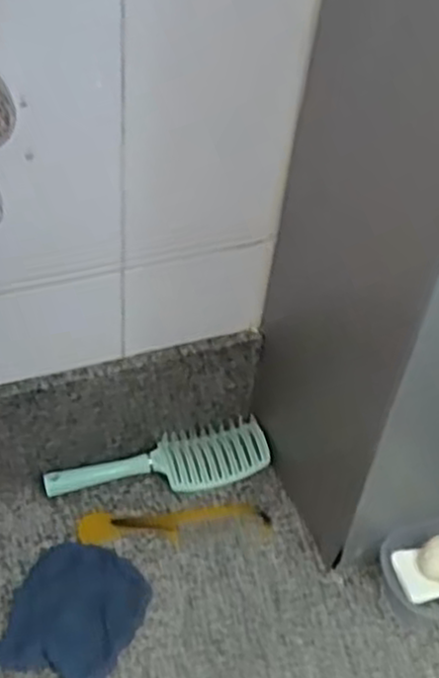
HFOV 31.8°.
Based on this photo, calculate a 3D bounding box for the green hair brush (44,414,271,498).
[{"bbox_3d":[-0.064,0.148,0.874,0.254,0.035,0.069,-12,46,-18],"label":"green hair brush"}]

